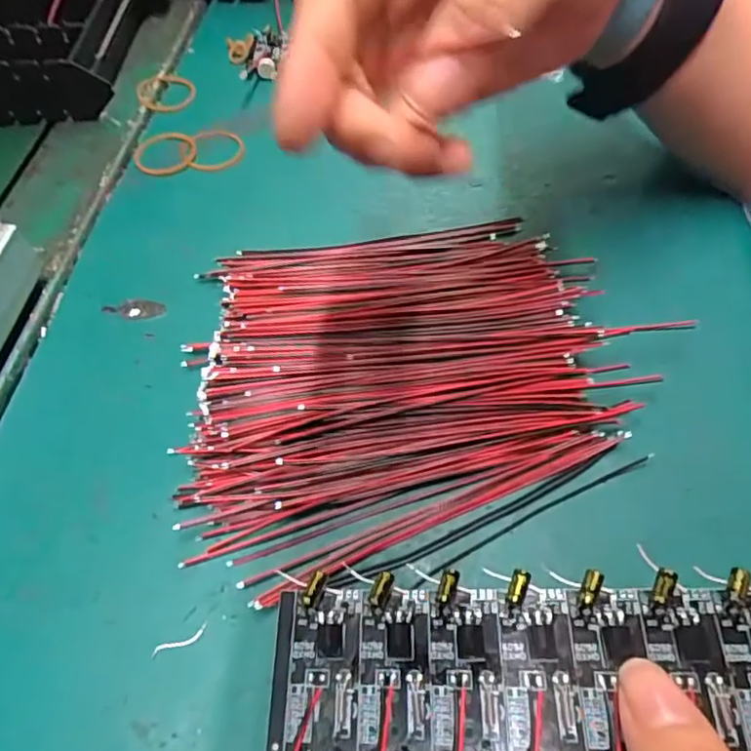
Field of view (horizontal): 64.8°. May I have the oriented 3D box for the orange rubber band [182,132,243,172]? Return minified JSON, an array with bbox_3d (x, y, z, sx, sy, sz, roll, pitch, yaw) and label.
[{"bbox_3d":[-0.085,-0.119,0.308,0.032,0.004,0.029,-14,56,-5],"label":"orange rubber band"}]

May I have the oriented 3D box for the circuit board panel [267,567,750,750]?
[{"bbox_3d":[0.057,0.067,0.123,0.163,0.006,0.051,-3,57,5],"label":"circuit board panel"}]

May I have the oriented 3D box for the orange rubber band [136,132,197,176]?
[{"bbox_3d":[-0.110,-0.117,0.308,0.032,0.004,0.035,-12,56,-4],"label":"orange rubber band"}]

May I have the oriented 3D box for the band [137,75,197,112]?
[{"bbox_3d":[-0.119,-0.162,0.337,0.031,0.007,0.033,-17,58,-8],"label":"band"}]

